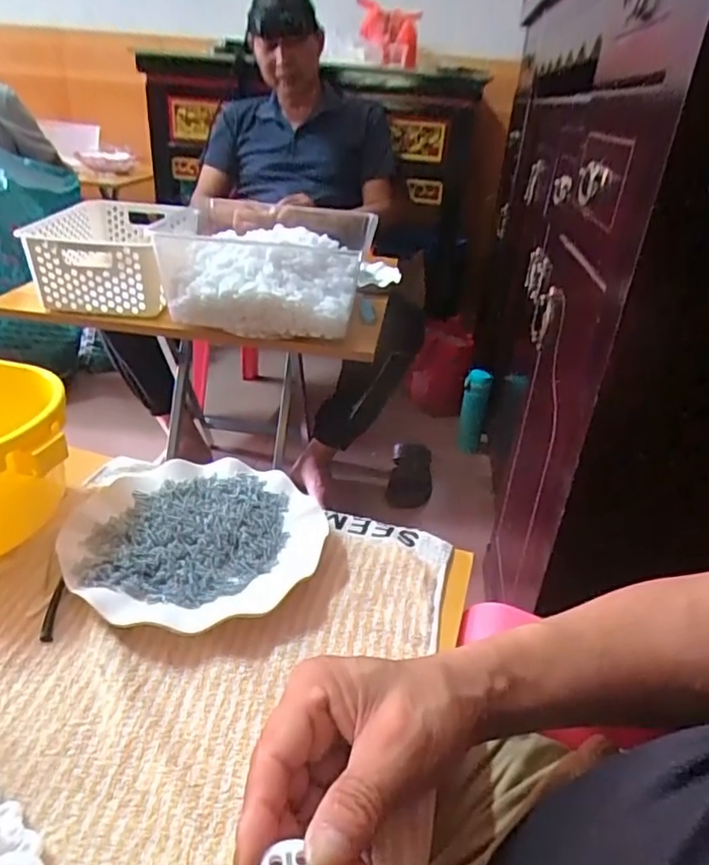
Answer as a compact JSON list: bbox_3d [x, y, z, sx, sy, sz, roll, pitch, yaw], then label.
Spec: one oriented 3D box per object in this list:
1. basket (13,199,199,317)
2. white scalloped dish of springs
[{"bbox_3d":[-0.393,-0.294,0.981,0.208,0.108,0.328,3,30,-4],"label":"basket"},{"bbox_3d":[-0.133,0.072,0.464,0.179,0.024,0.201,-21,39,-38],"label":"white scalloped dish of springs"}]

